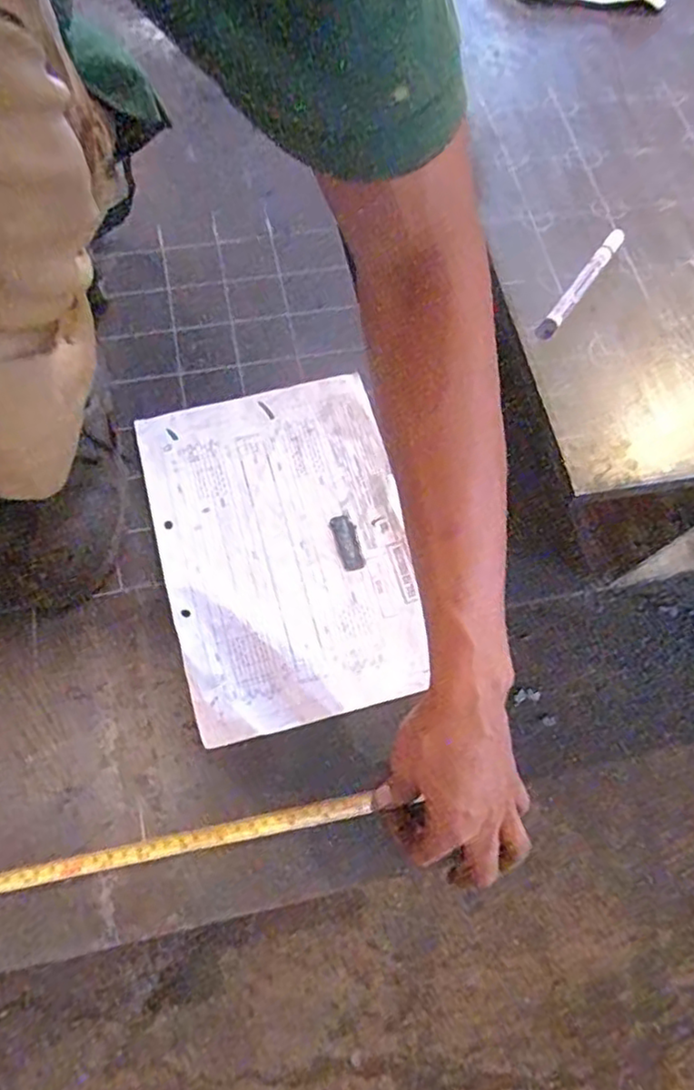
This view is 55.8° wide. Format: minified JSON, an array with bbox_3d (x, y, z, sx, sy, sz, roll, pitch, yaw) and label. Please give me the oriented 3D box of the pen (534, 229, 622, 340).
[{"bbox_3d":[0.226,-0.253,0.628,0.017,0.021,0.153,35,73,10],"label":"pen"}]

